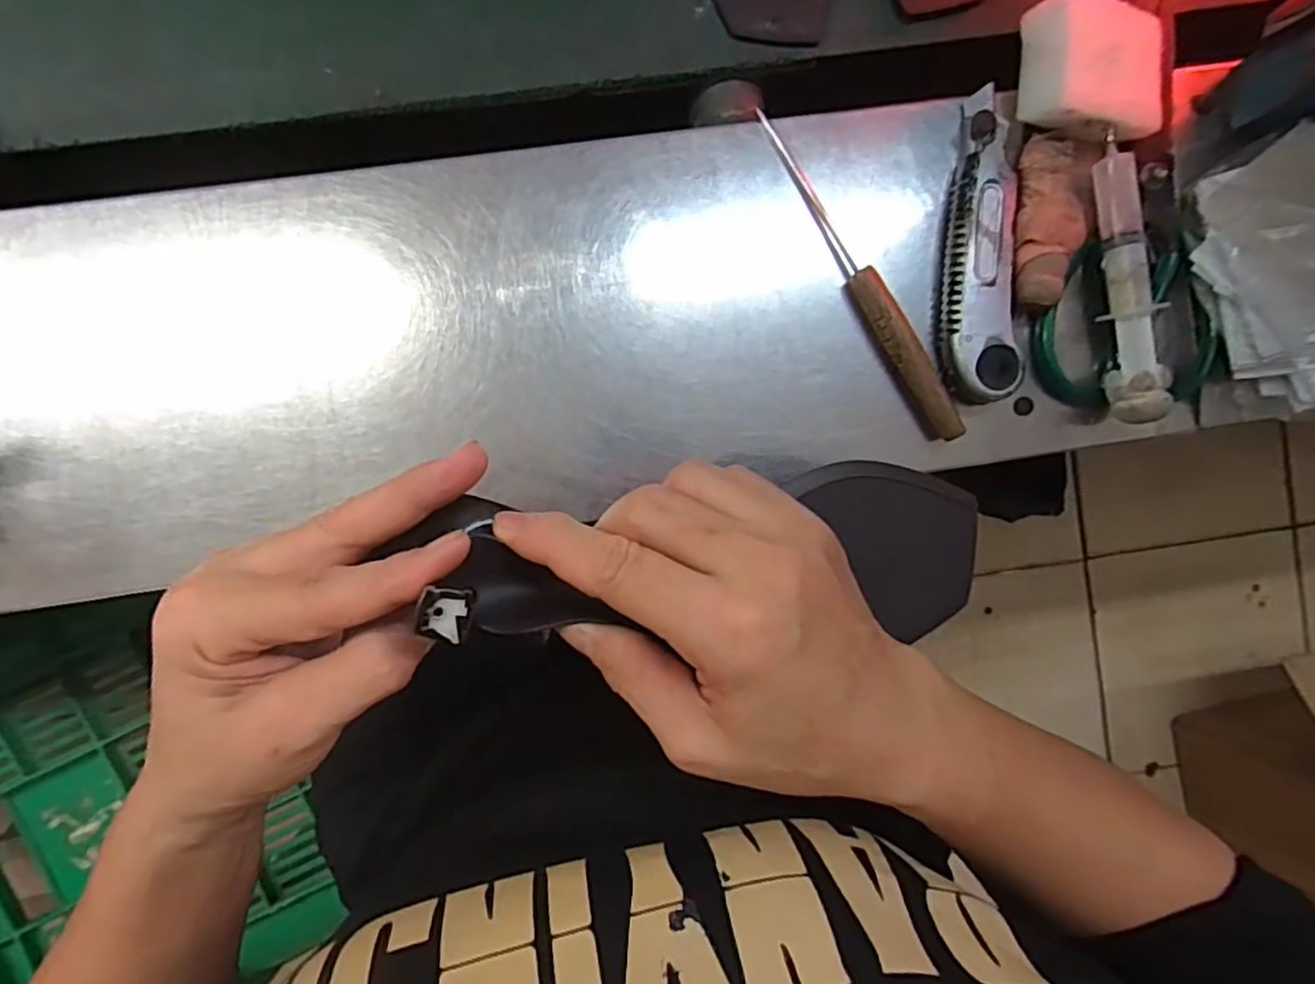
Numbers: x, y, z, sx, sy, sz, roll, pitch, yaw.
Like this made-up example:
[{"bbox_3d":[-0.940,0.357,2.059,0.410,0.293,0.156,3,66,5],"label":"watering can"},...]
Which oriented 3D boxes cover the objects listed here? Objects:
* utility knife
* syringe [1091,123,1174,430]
[{"bbox_3d":[0.171,-0.131,0.358,0.038,0.021,0.165,1,87,-3],"label":"utility knife"},{"bbox_3d":[0.246,-0.108,0.359,0.024,0.030,0.143,-5,87,-4],"label":"syringe"}]

